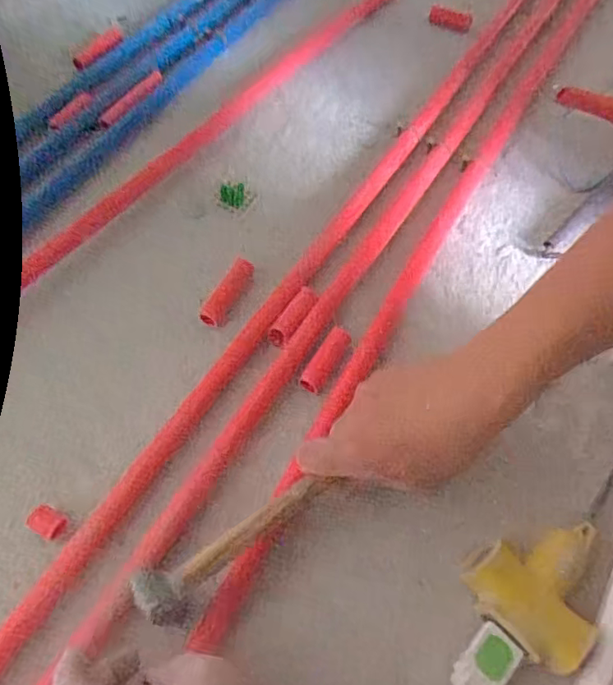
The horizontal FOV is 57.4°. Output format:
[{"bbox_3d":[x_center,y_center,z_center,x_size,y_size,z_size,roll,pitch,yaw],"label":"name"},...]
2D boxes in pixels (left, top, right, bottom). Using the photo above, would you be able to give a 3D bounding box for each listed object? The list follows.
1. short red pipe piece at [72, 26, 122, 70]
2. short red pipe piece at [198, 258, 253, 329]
[{"bbox_3d":[-0.253,-0.352,0.673,0.074,0.017,0.015,-23,61,21],"label":"short red pipe piece"},{"bbox_3d":[-0.071,-0.046,0.512,0.020,0.023,0.066,30,65,14],"label":"short red pipe piece"}]

